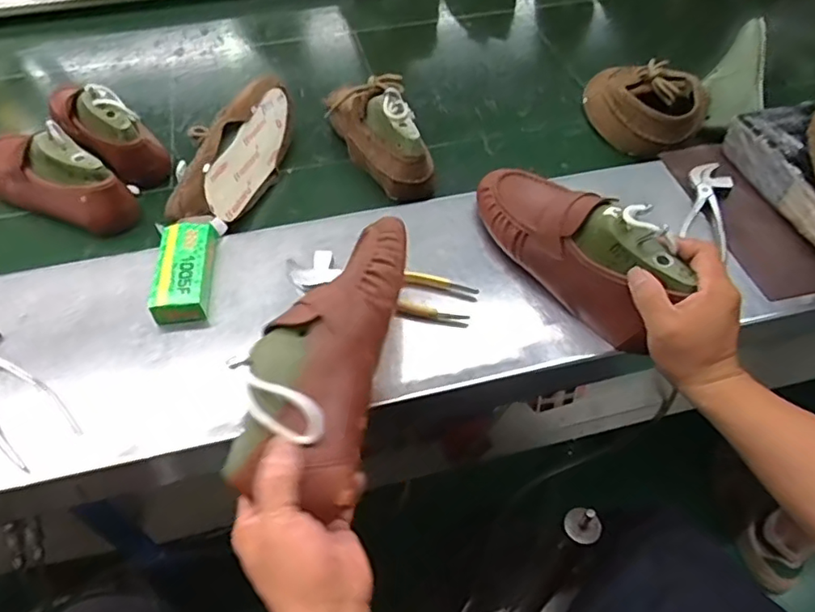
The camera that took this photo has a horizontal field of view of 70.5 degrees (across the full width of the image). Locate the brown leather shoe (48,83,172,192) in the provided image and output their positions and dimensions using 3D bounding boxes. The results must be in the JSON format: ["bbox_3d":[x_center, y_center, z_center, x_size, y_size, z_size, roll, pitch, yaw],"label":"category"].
[{"bbox_3d":[-0.401,-0.242,0.765,0.217,0.100,0.081,36,62,25],"label":"brown leather shoe"}]

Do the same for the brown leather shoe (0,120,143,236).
[{"bbox_3d":[-0.446,-0.165,0.697,0.262,0.096,0.075,25,58,19],"label":"brown leather shoe"}]

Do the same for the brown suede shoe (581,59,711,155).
[{"bbox_3d":[0.316,-0.293,0.795,0.122,0.074,0.212,-26,57,-17],"label":"brown suede shoe"}]

